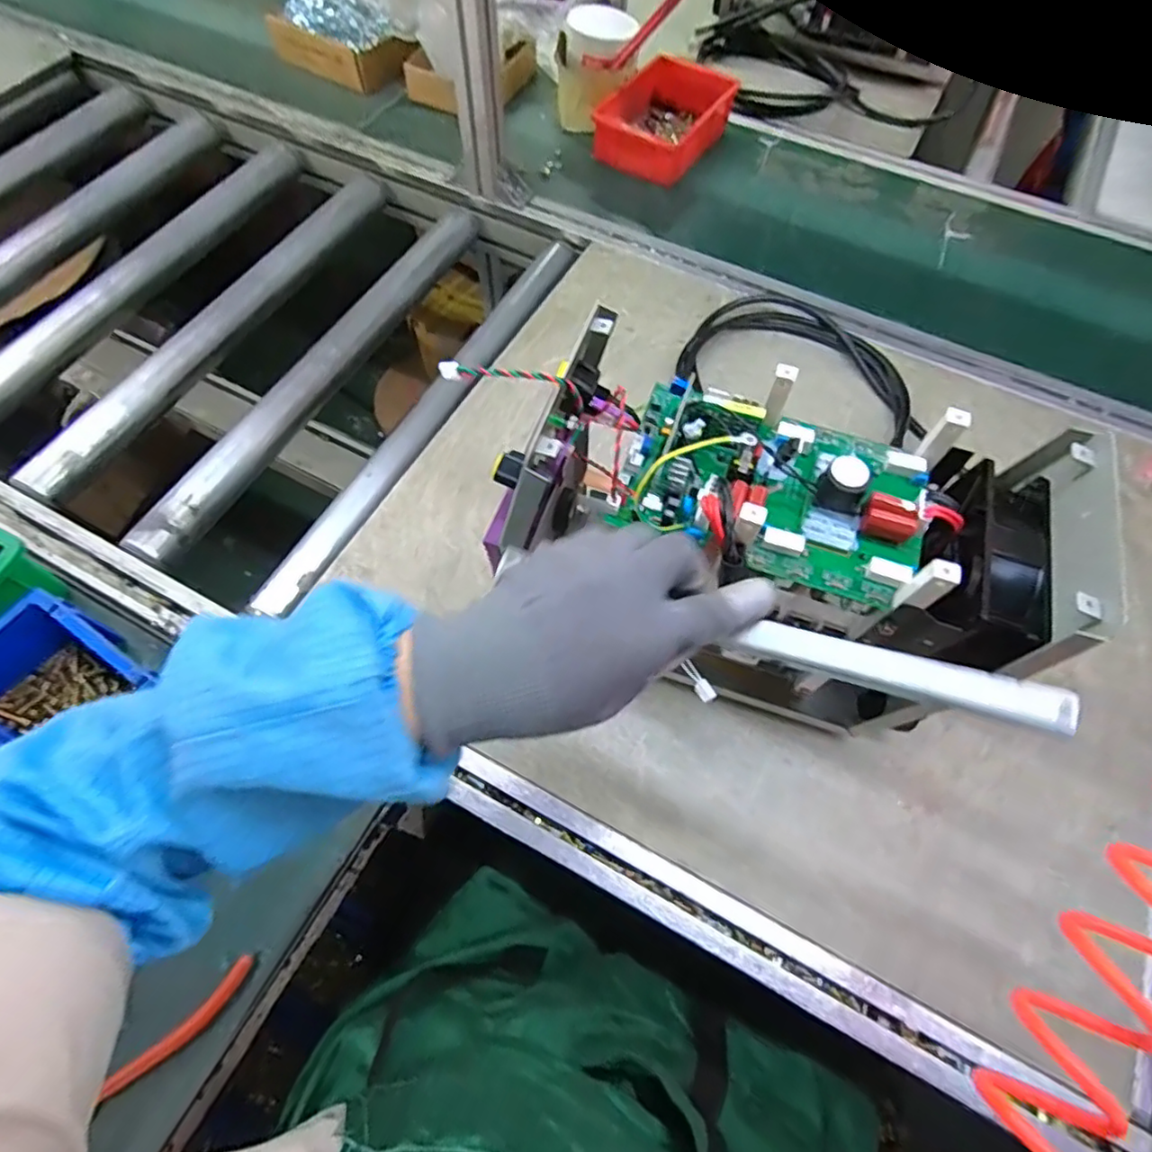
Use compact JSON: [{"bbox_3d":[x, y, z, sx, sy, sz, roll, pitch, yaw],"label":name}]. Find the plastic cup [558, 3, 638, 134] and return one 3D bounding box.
[{"bbox_3d":[0.028,-0.691,0.843,0.105,0.105,0.111,3,64,1],"label":"plastic cup"}]

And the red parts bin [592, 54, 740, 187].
[{"bbox_3d":[0.121,-0.620,0.830,0.130,0.073,0.161,28,67,13],"label":"red parts bin"}]

